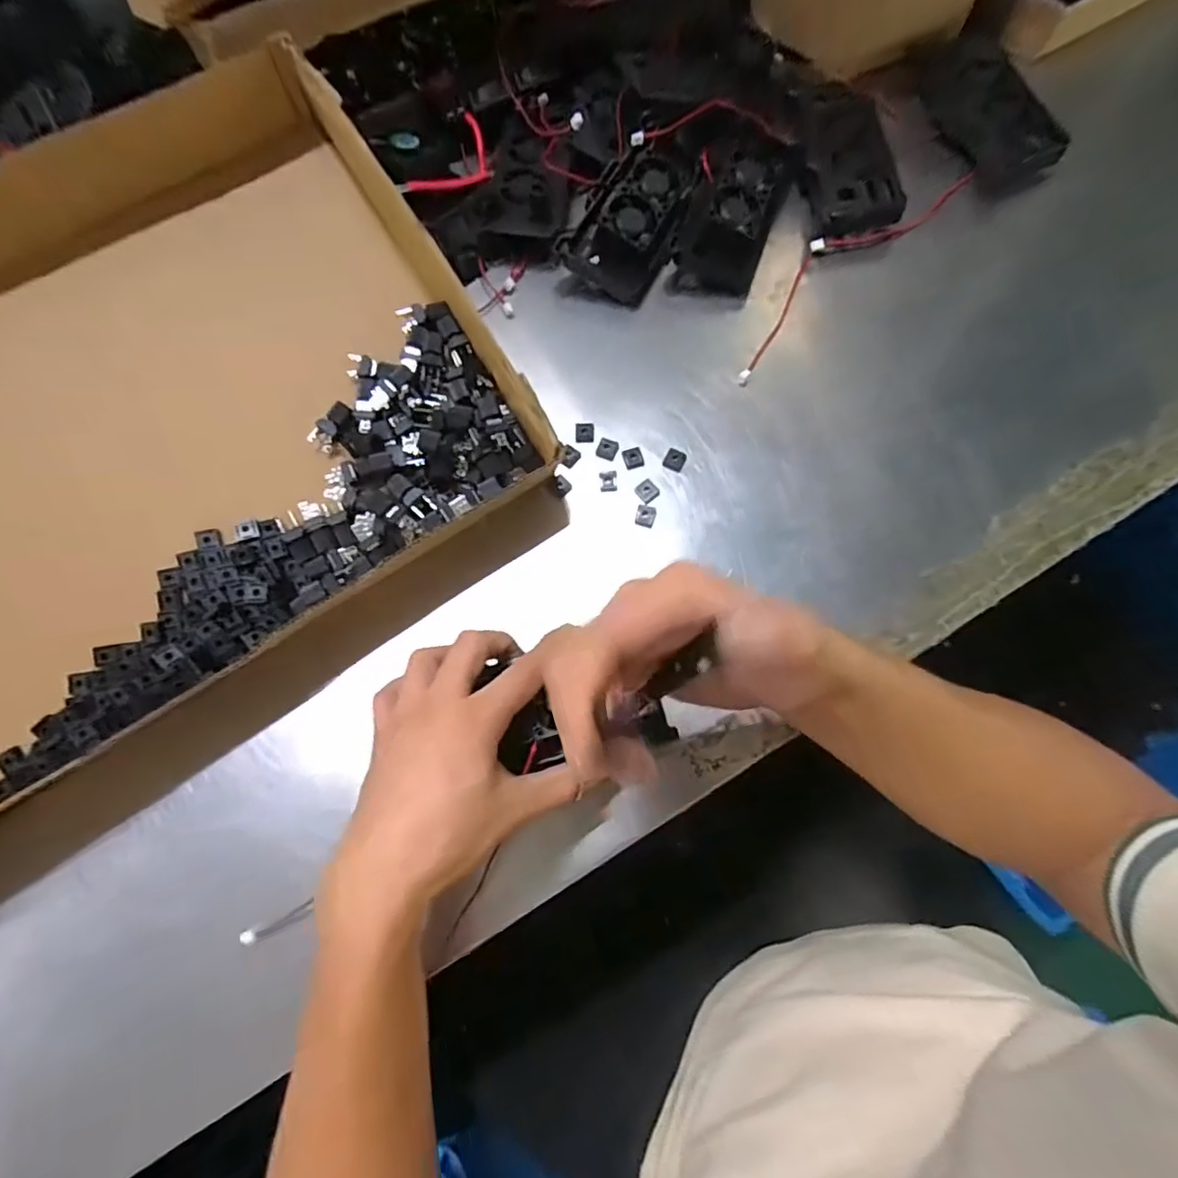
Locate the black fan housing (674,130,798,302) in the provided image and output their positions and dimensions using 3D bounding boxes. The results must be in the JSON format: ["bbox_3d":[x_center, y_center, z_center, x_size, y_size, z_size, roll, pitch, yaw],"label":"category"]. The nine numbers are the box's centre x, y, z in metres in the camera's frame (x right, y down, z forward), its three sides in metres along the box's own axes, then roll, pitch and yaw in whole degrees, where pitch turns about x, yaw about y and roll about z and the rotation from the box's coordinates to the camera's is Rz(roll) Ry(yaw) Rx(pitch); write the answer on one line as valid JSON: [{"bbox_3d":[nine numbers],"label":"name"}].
[{"bbox_3d":[0.112,-0.290,0.435,0.061,0.018,0.142,21,76,8],"label":"black fan housing"}]

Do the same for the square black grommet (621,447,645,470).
[{"bbox_3d":[0.031,-0.090,0.394,0.013,0.004,0.015,-17,74,-3],"label":"square black grommet"}]

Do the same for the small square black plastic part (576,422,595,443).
[{"bbox_3d":[-0.003,-0.109,0.400,0.013,0.004,0.016,-2,74,2],"label":"small square black plastic part"}]

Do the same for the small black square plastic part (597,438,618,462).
[{"bbox_3d":[0.013,-0.097,0.398,0.014,0.004,0.015,20,76,8],"label":"small black square plastic part"}]

